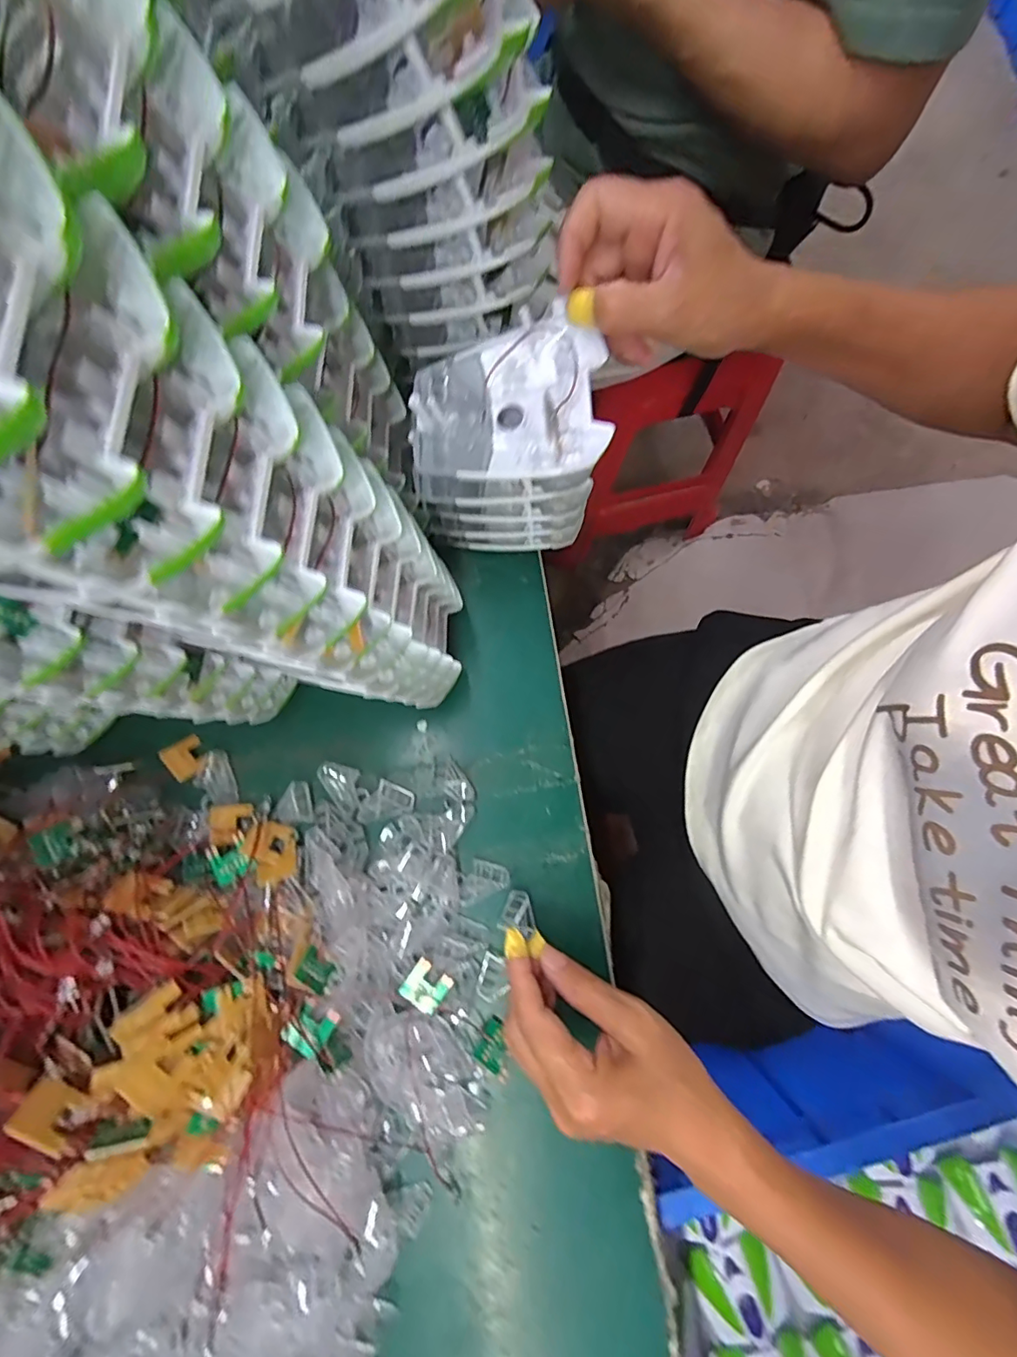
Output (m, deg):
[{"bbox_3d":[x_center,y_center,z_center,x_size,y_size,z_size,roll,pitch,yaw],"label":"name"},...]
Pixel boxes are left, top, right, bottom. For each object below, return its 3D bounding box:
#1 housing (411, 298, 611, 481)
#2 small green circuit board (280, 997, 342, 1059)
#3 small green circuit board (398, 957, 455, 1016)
[{"bbox_3d":[0.000,-0.153,0.298,0.107,0.027,0.094,-4,79,-2],"label":"housing"},{"bbox_3d":[-0.118,0.209,0.318,0.025,0.006,0.026,41,43,-3],"label":"small green circuit board"},{"bbox_3d":[-0.052,0.194,0.333,0.026,0.007,0.025,33,85,1],"label":"small green circuit board"}]

